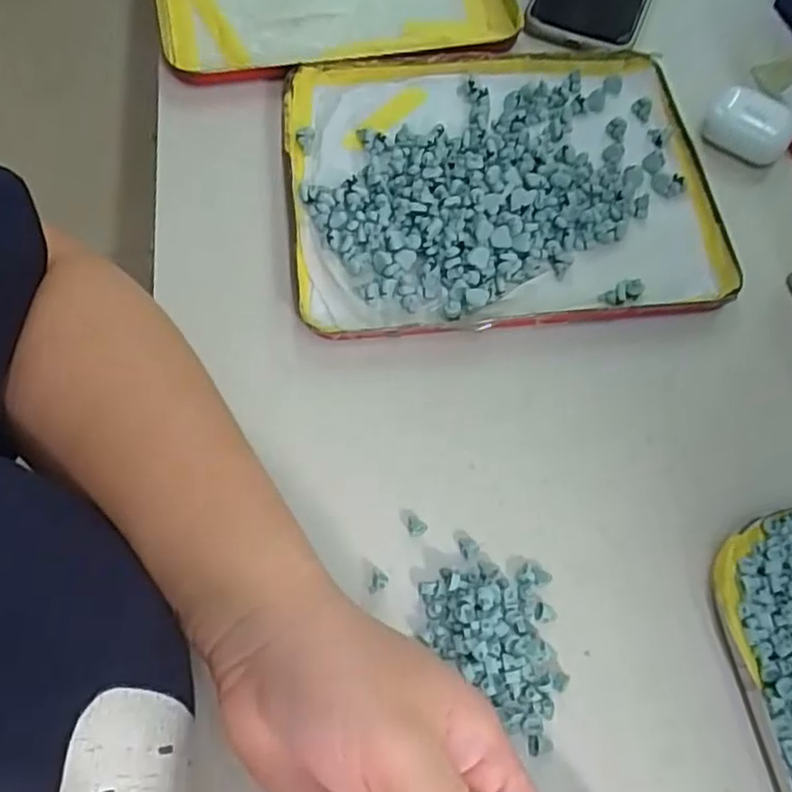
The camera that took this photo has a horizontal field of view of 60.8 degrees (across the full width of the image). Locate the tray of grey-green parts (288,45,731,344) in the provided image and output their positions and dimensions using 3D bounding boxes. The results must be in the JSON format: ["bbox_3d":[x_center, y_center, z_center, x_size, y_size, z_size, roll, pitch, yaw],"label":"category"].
[{"bbox_3d":[0.062,-0.134,0.402,0.246,0.019,0.203,-6,65,-6],"label":"tray of grey-green parts"}]

